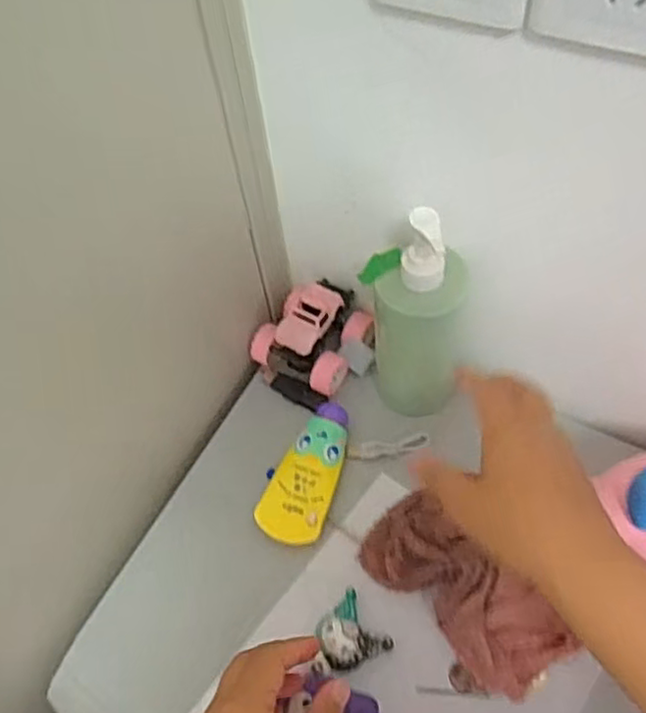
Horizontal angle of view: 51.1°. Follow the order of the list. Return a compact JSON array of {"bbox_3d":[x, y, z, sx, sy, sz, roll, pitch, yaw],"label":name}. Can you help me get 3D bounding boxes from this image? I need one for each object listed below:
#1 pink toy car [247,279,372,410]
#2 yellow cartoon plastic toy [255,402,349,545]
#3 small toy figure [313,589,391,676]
[{"bbox_3d":[-0.011,-0.019,0.597,0.090,0.066,0.097,28,63,21],"label":"pink toy car"},{"bbox_3d":[-0.013,0.093,0.550,0.053,0.024,0.115,15,59,14],"label":"yellow cartoon plastic toy"},{"bbox_3d":[0.015,0.202,0.481,0.054,0.027,0.046,-35,61,-17],"label":"small toy figure"}]

